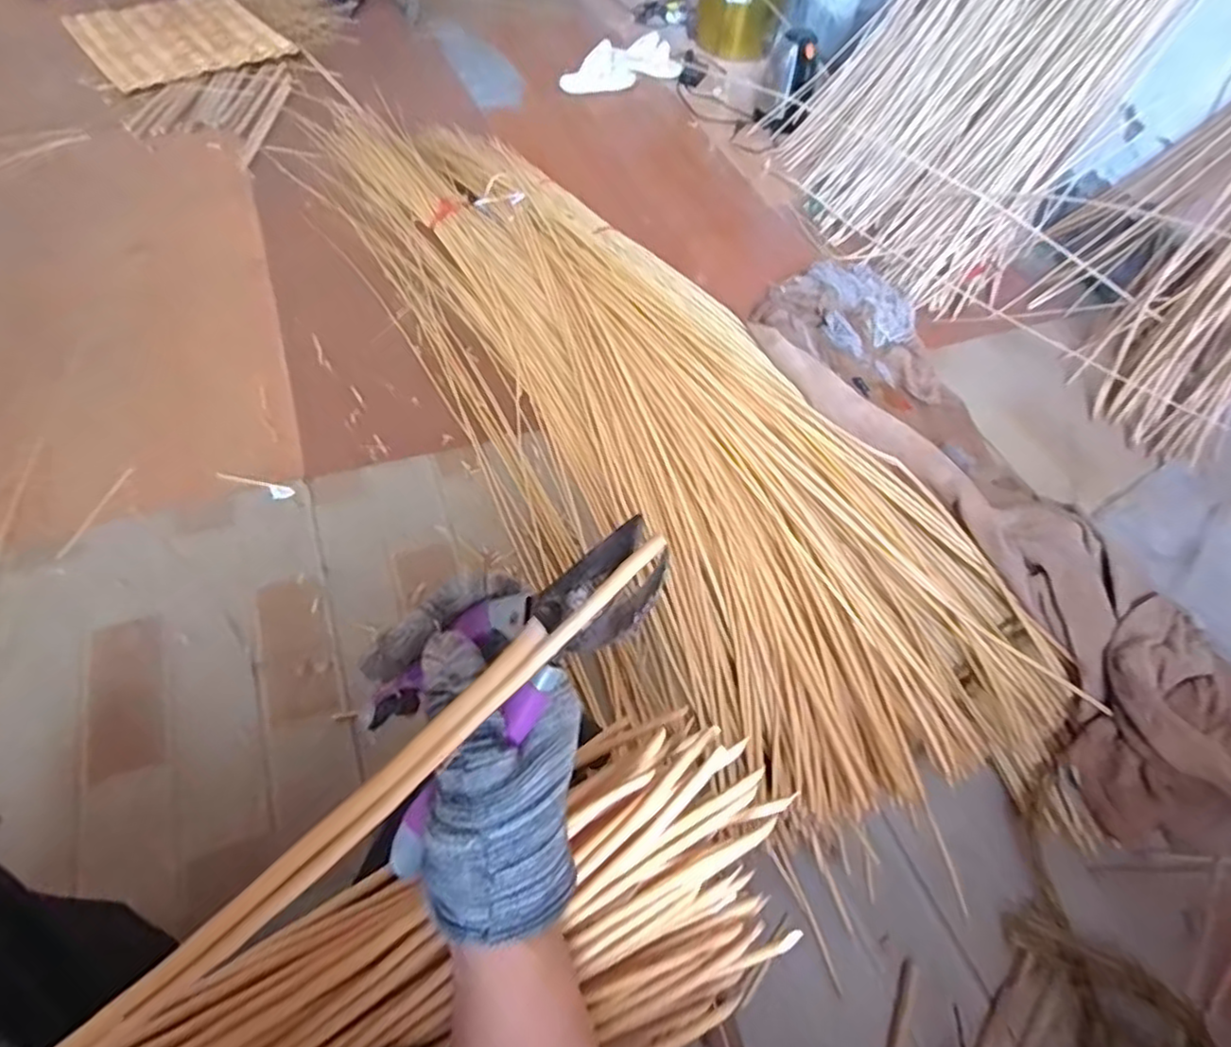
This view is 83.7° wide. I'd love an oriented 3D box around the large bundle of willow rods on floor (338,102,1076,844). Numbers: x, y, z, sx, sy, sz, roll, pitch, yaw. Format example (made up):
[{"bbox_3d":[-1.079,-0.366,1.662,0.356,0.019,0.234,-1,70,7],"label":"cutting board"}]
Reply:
[{"bbox_3d":[-0.015,-0.272,1.146,0.474,0.152,1.618,-23,60,-22],"label":"large bundle of willow rods on floor"}]

